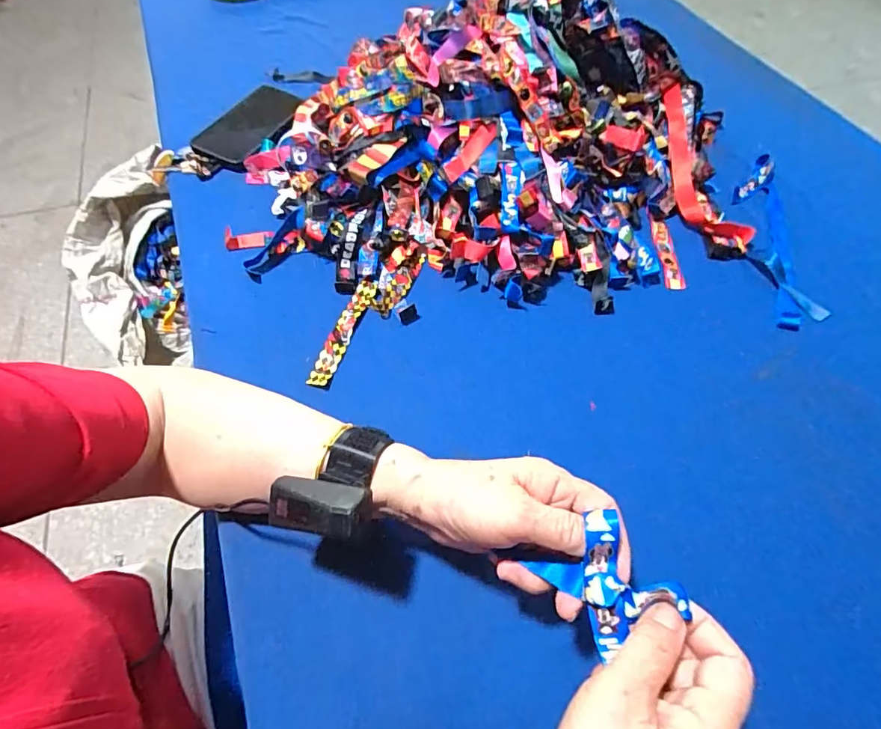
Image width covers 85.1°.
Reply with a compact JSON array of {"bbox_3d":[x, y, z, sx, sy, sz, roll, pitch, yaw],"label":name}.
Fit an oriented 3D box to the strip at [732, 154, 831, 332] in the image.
[{"bbox_3d":[0.400,-0.159,0.581,0.069,0.006,0.290,8,57,2],"label":"strip"}]

